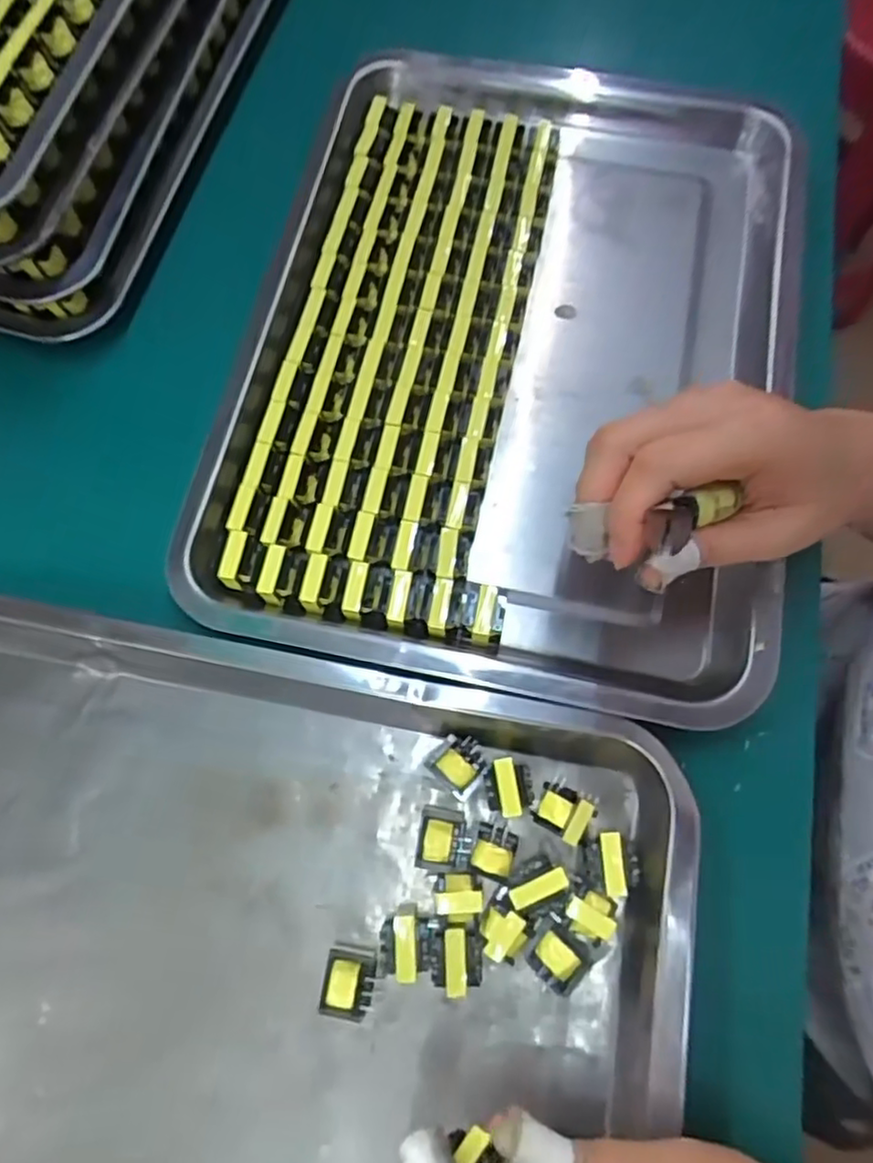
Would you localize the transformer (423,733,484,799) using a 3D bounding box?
[{"bbox_3d":[0.010,0.080,0.296,0.022,0.021,0.023,43,77,12],"label":"transformer"}]

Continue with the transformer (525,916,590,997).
[{"bbox_3d":[0.048,0.151,0.269,0.022,0.017,0.020,38,76,10],"label":"transformer"}]

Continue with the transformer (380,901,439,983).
[{"bbox_3d":[-0.012,0.148,0.274,0.021,0.019,0.025,7,73,2],"label":"transformer"}]

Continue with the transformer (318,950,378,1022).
[{"bbox_3d":[-0.035,0.163,0.269,0.020,0.019,0.023,10,73,2],"label":"transformer"}]

